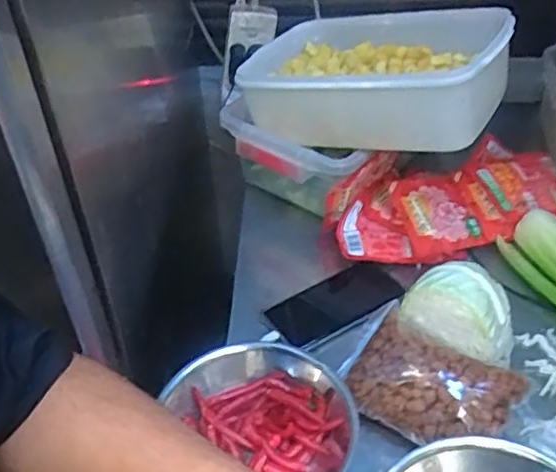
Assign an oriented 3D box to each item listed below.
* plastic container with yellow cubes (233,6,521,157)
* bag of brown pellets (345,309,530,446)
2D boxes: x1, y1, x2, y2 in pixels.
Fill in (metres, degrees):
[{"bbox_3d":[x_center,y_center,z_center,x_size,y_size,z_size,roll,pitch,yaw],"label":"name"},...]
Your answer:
[{"bbox_3d":[0.122,-0.222,0.846,0.321,0.117,0.257,12,43,17],"label":"plastic container with yellow cubes"},{"bbox_3d":[0.147,0.143,0.616,0.149,0.046,0.095,23,47,27],"label":"bag of brown pellets"}]

